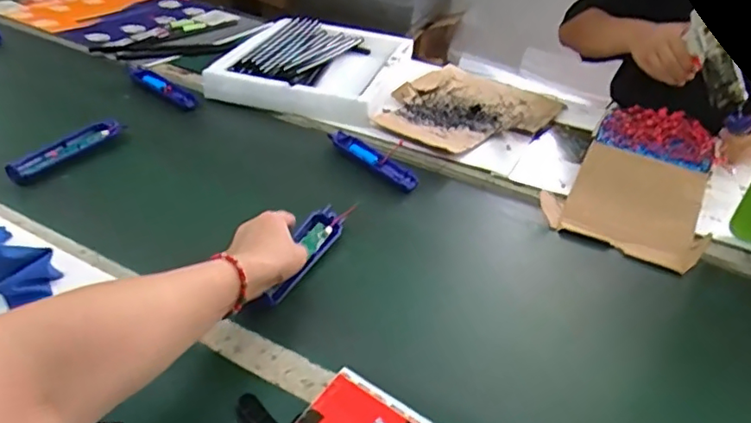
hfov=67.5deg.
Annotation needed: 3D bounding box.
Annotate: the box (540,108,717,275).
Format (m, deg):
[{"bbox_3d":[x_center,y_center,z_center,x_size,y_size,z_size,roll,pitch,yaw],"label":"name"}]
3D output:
[{"bbox_3d":[0.383,-0.056,0.793,0.195,0.074,0.311,25,37,24],"label":"box"}]

